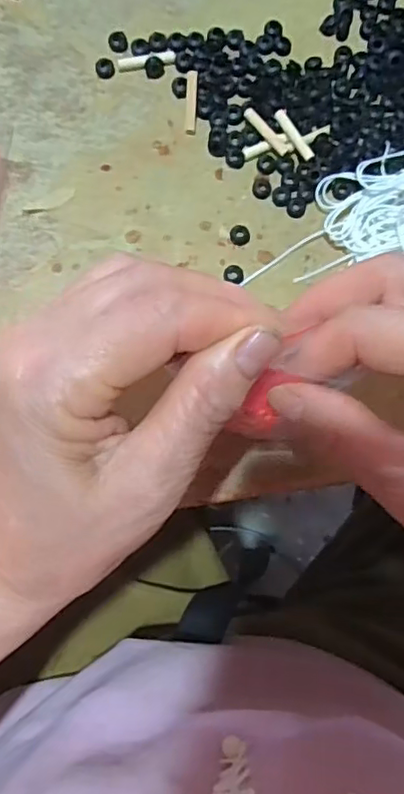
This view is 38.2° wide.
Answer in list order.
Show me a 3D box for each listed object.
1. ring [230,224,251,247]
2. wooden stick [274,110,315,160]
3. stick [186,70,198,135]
[{"bbox_3d":[0.020,-0.083,0.299,0.010,0.004,0.010,0,83,-2],"label":"ring"},{"bbox_3d":[0.048,-0.136,0.303,0.006,0.004,0.030,-33,85,-5],"label":"wooden stick"},{"bbox_3d":[-0.005,-0.155,0.305,0.006,0.004,0.032,2,83,-2],"label":"stick"}]

